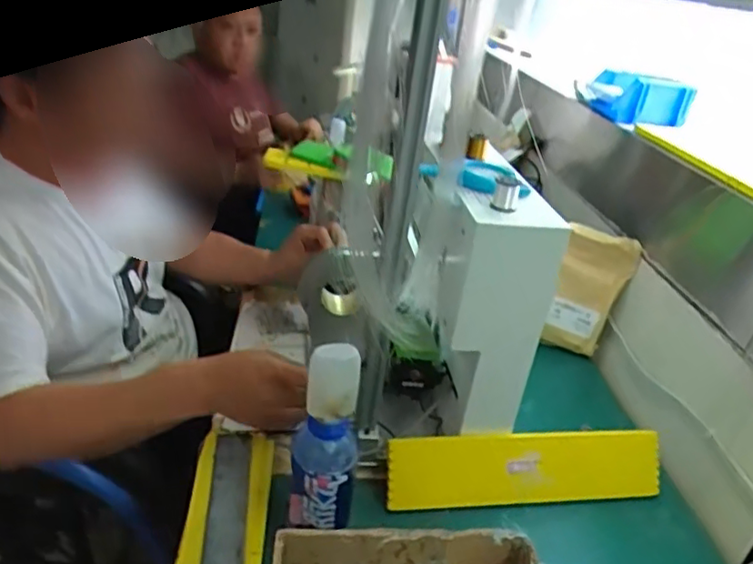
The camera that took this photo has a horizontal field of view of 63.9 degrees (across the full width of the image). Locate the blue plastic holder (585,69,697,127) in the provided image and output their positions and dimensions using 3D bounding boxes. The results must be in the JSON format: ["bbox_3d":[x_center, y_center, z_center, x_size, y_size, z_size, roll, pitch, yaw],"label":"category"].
[{"bbox_3d":[0.479,-0.334,1.096,0.156,0.080,0.109,-8,32,-27],"label":"blue plastic holder"}]

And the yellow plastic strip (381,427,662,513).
[{"bbox_3d":[0.183,0.226,0.729,0.336,0.085,0.011,0,3,-10],"label":"yellow plastic strip"}]

